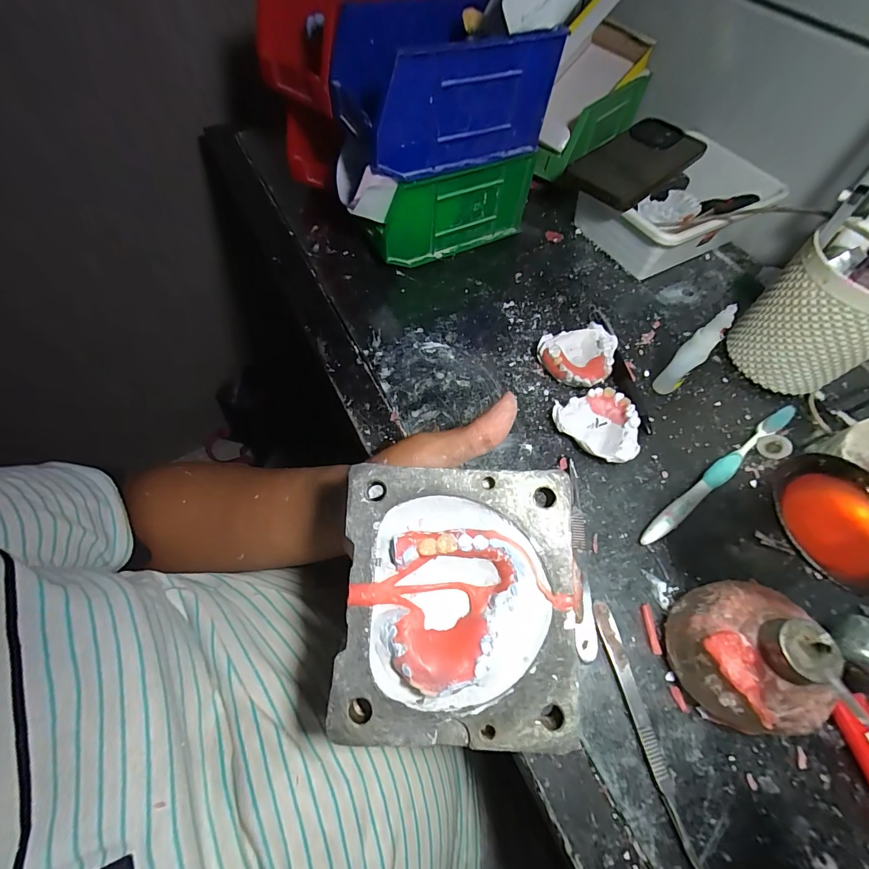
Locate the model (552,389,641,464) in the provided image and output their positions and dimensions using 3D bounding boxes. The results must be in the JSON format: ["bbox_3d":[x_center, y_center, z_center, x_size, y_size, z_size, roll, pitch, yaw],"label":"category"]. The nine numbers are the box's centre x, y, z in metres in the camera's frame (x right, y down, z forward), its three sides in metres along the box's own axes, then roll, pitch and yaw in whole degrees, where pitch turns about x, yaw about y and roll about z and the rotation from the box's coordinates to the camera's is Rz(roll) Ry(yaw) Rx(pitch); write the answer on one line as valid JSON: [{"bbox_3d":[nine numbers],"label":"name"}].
[{"bbox_3d":[0.134,-0.007,0.321,0.053,0.026,0.066,-31,67,-17],"label":"model"}]

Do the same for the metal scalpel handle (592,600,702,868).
[{"bbox_3d":[0.123,0.171,0.234,0.012,0.006,0.136,-10,62,-7],"label":"metal scalpel handle"}]

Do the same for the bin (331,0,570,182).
[{"bbox_3d":[0.009,-0.294,0.340,0.168,0.092,0.095,-25,65,-15],"label":"bin"}]

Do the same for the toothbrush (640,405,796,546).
[{"bbox_3d":[0.221,0.029,0.310,0.178,0.016,0.014,-31,67,-17],"label":"toothbrush"}]

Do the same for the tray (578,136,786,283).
[{"bbox_3d":[0.262,-0.241,0.436,0.181,0.066,0.118,-22,64,-13],"label":"tray"}]

